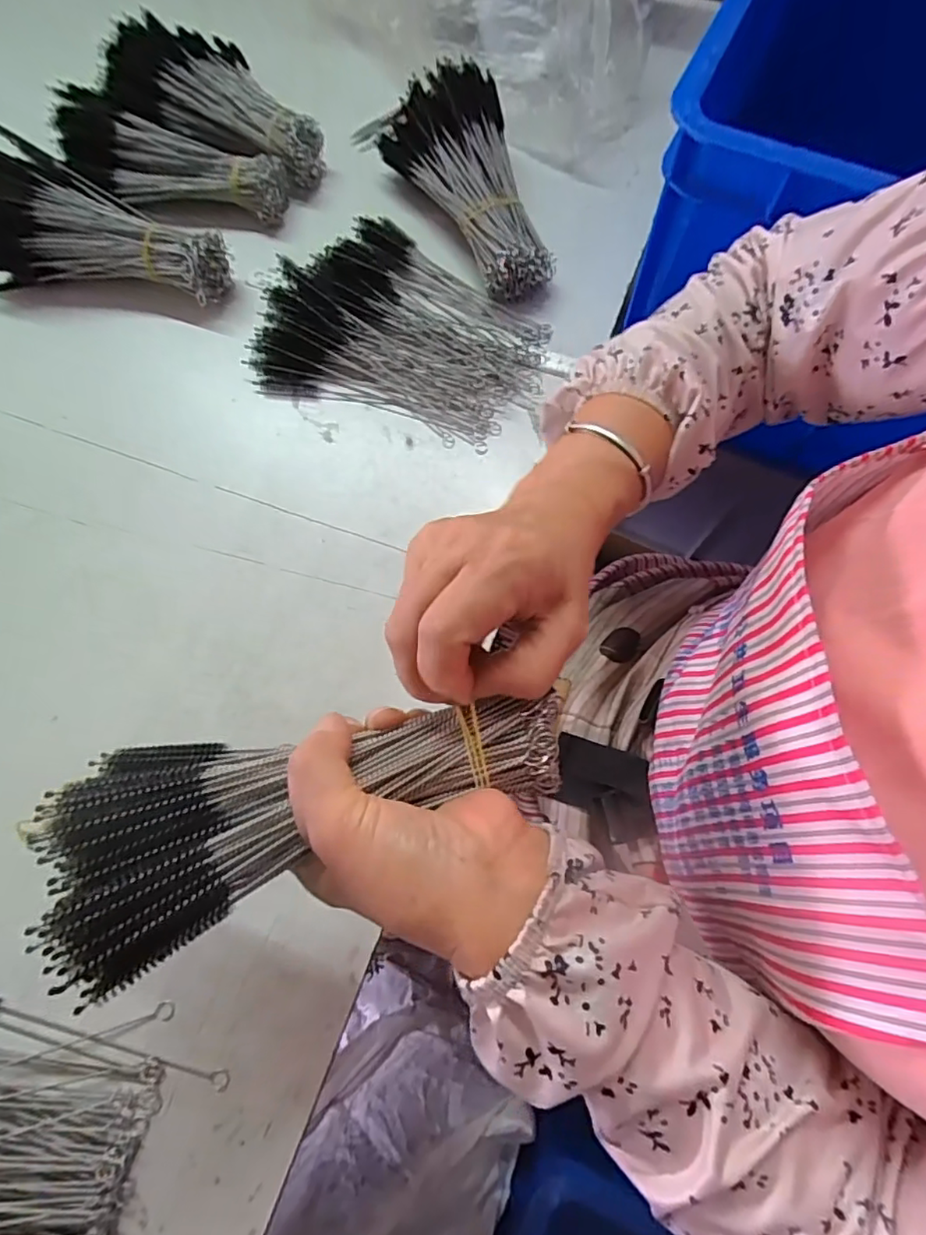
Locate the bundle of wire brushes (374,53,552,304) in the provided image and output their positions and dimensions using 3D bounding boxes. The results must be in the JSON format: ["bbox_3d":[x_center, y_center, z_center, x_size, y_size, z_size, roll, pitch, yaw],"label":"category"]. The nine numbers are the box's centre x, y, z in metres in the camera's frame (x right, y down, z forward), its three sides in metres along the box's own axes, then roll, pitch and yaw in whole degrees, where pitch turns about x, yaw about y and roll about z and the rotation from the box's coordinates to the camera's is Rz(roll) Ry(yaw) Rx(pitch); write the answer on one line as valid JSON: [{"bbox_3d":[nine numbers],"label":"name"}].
[{"bbox_3d":[0.002,-0.376,0.497,0.103,0.065,0.224,-18,73,-4],"label":"bundle of wire brushes"}]

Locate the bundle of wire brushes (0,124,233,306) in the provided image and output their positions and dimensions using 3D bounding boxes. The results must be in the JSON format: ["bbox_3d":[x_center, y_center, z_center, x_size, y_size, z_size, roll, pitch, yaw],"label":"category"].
[{"bbox_3d":[-0.306,-0.325,0.480,0.215,0.093,0.075,4,72,3],"label":"bundle of wire brushes"}]

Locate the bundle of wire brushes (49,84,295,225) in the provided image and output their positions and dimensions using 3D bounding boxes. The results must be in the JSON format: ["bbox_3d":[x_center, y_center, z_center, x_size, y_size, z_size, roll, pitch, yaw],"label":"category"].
[{"bbox_3d":[-0.260,-0.403,0.518,0.202,0.059,0.073,15,73,6],"label":"bundle of wire brushes"}]

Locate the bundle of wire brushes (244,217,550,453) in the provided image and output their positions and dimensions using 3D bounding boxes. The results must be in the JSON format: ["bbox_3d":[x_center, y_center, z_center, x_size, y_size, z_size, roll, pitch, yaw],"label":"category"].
[{"bbox_3d":[-0.047,-0.239,0.478,0.221,0.031,0.175,23,74,9],"label":"bundle of wire brushes"}]

